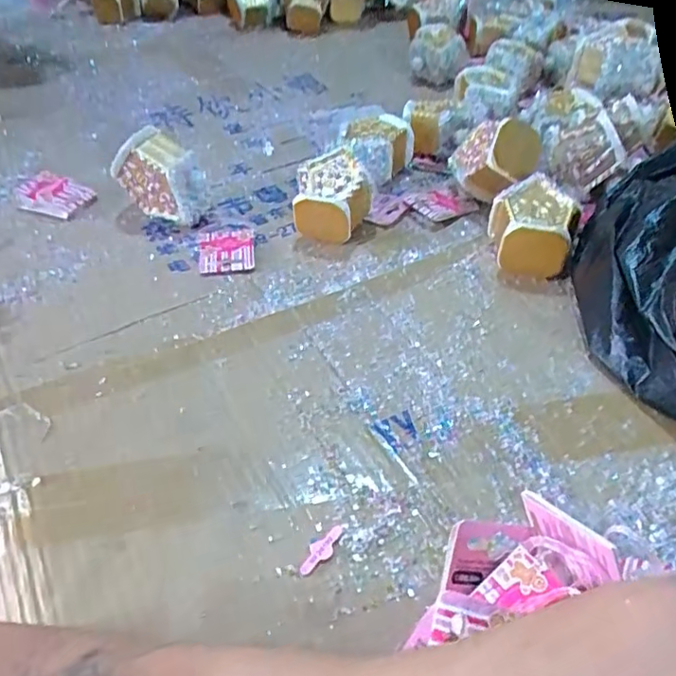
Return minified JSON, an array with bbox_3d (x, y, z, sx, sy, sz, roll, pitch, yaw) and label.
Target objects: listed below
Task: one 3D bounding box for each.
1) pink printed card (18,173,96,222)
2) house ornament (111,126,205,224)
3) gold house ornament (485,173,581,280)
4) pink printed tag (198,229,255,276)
[{"bbox_3d":[-0.272,-0.137,0.575,0.068,0.016,0.050,18,46,19],"label":"pink printed card"},{"bbox_3d":[-0.160,-0.149,0.546,0.069,0.075,0.050,19,47,20],"label":"house ornament"},{"bbox_3d":[0.157,-0.087,0.490,0.066,0.050,0.085,14,45,15],"label":"gold house ornament"},{"bbox_3d":[-0.097,-0.076,0.519,0.047,0.005,0.065,-7,45,-3],"label":"pink printed tag"}]

